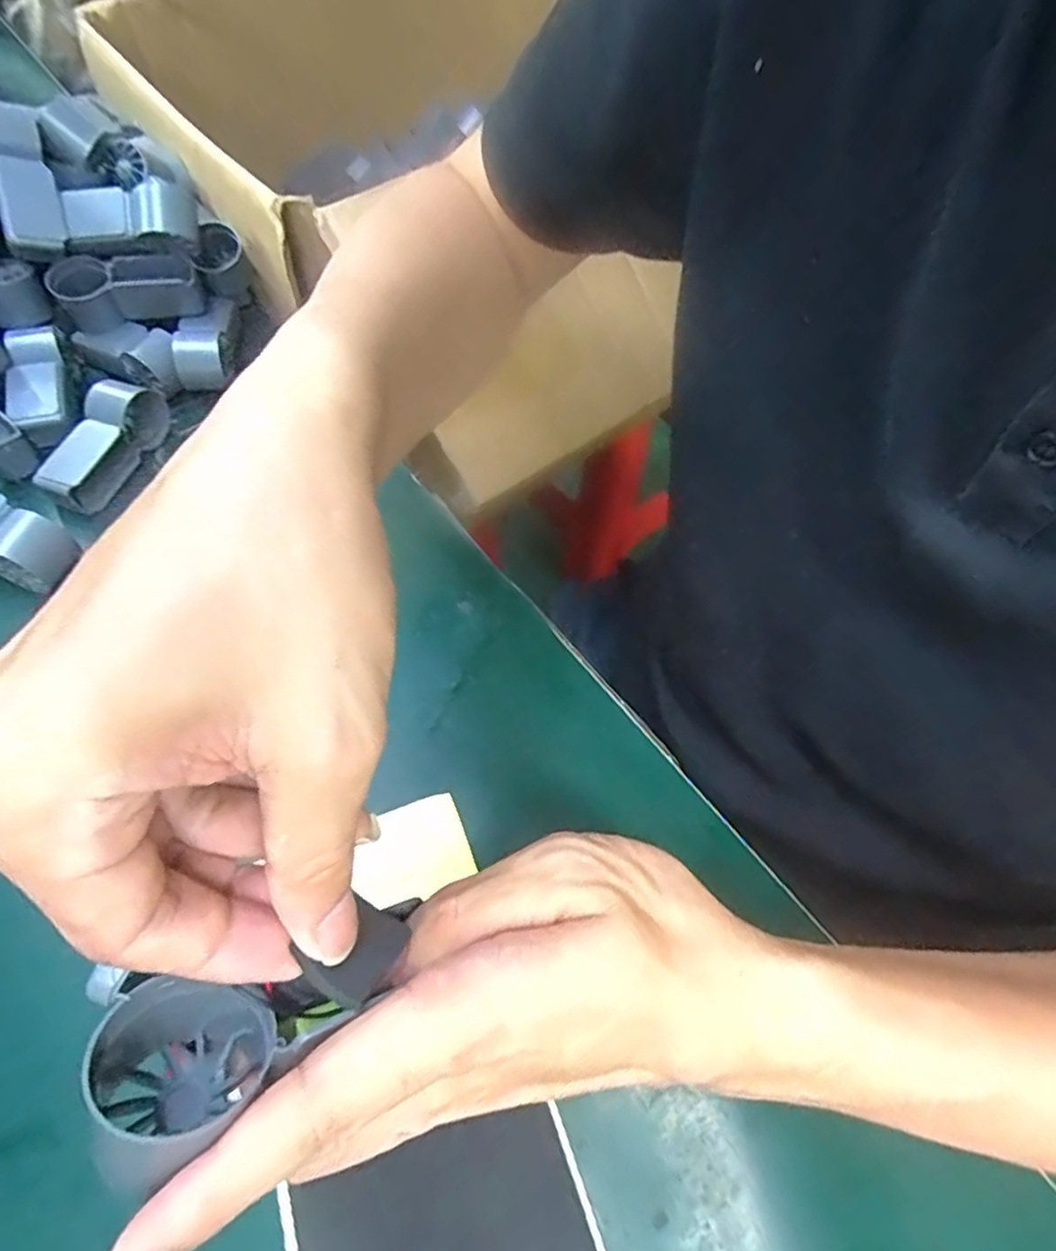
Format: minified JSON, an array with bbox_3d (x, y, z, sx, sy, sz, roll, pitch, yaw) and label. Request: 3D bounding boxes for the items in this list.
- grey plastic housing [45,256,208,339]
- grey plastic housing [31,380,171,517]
[{"bbox_3d":[-0.278,-0.234,0.466,0.095,0.039,0.033,-13,61,-9],"label":"grey plastic housing"},{"bbox_3d":[-0.273,-0.118,0.430,0.035,0.041,0.097,18,60,8],"label":"grey plastic housing"}]

